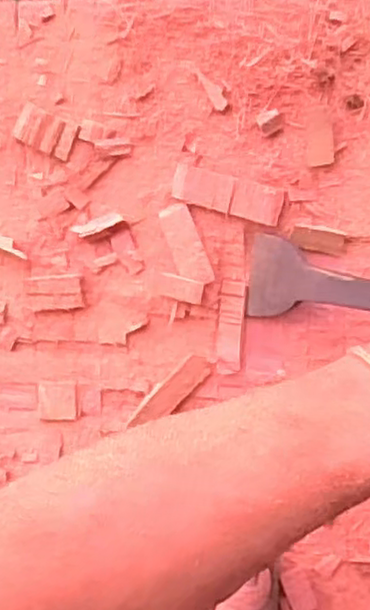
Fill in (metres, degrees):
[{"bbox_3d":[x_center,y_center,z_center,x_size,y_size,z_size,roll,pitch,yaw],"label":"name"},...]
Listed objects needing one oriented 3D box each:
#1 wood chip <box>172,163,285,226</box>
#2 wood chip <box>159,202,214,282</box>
[{"bbox_3d":[0.026,-0.069,0.425,0.069,0.010,0.022,17,94,9],"label":"wood chip"},{"bbox_3d":[0.001,-0.038,0.437,0.021,0.004,0.054,-22,81,14],"label":"wood chip"}]

